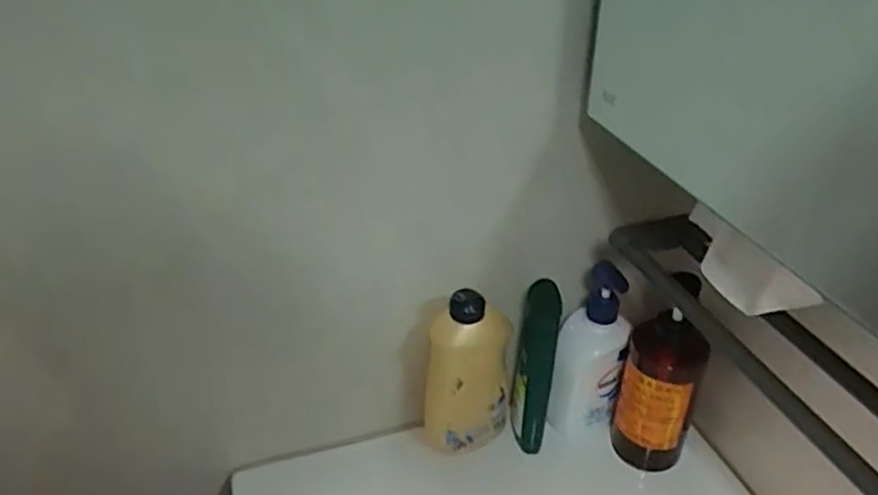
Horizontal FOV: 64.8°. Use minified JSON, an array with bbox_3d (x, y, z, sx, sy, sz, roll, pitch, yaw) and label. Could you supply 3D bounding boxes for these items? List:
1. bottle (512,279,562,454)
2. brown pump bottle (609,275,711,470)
[{"bbox_3d":[0.097,0.119,0.690,0.034,0.179,0.058,9,35,14],"label":"bottle"},{"bbox_3d":[0.214,0.124,0.666,0.072,0.206,0.060,14,36,21],"label":"brown pump bottle"}]

